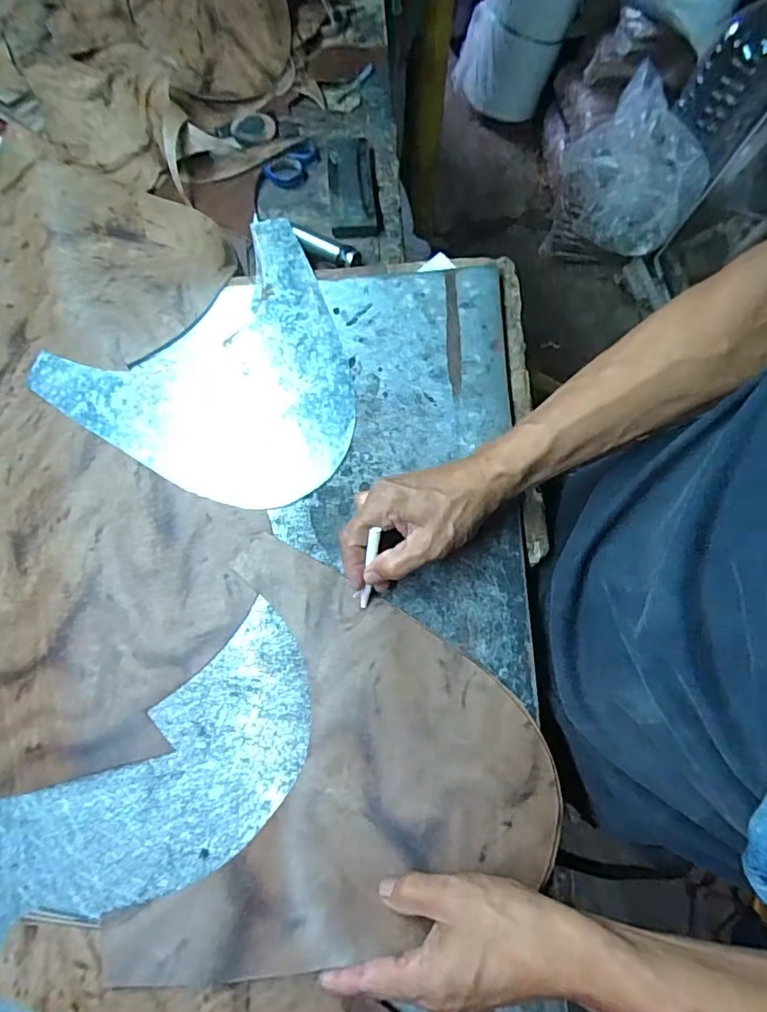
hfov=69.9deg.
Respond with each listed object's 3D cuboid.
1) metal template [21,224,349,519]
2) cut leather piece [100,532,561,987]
[{"bbox_3d":[-0.147,-0.119,0.531,0.280,0.007,0.262,-37,75,-9],"label":"metal template"},{"bbox_3d":[-0.016,0.192,0.395,0.269,0.032,0.291,14,67,7],"label":"cut leather piece"}]

